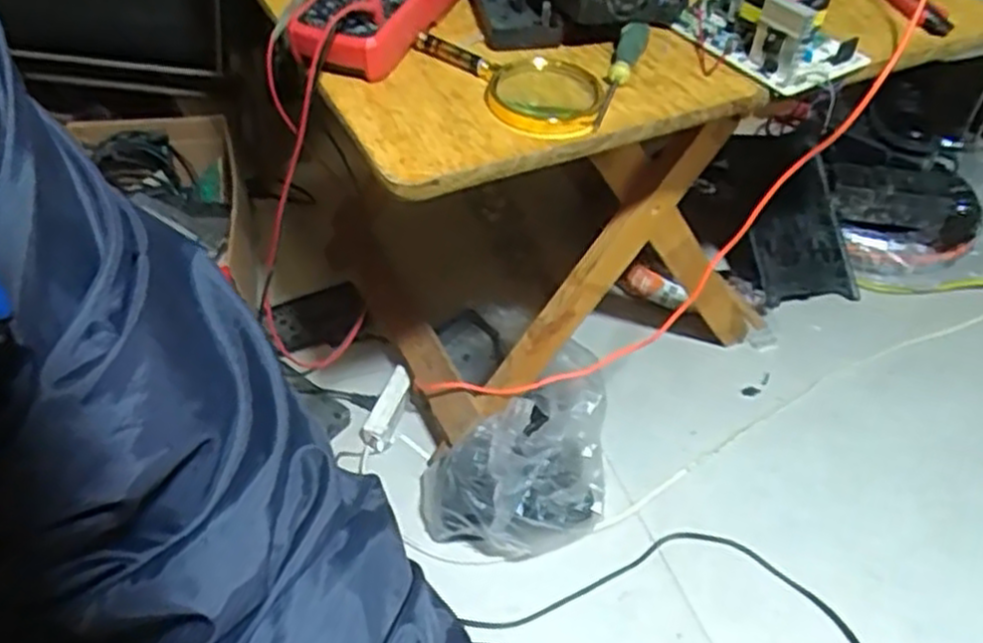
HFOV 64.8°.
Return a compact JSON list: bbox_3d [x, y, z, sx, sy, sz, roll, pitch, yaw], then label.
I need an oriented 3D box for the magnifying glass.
[{"bbox_3d":[0.014,-0.198,0.626,0.171,0.017,0.081,36,55,27],"label":"magnifying glass"}]

